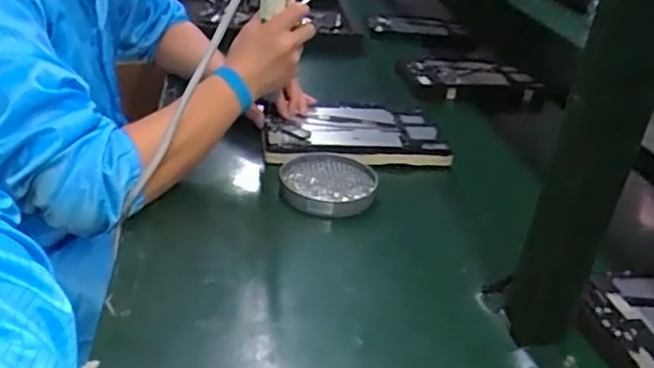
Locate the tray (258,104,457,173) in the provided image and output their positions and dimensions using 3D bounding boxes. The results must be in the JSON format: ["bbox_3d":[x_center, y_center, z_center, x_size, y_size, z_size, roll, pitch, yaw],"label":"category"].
[{"bbox_3d":[0.048,-0.068,0.846,0.230,0.037,0.170,1,28,-5],"label":"tray"}]

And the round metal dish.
[{"bbox_3d":[0.001,0.002,0.730,0.110,0.027,0.119,3,28,-2],"label":"round metal dish"}]

